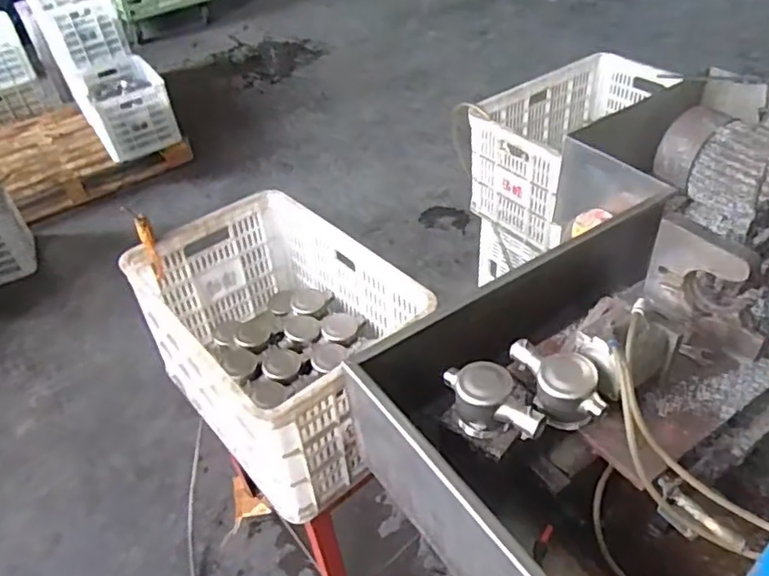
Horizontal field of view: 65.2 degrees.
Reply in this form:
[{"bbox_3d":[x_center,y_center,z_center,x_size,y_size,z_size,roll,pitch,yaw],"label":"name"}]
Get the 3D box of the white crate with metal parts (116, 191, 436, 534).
[{"bbox_3d":[-0.186,0.091,1.116,0.360,0.277,0.521,-33,47,-26],"label":"white crate with metal parts"}]

